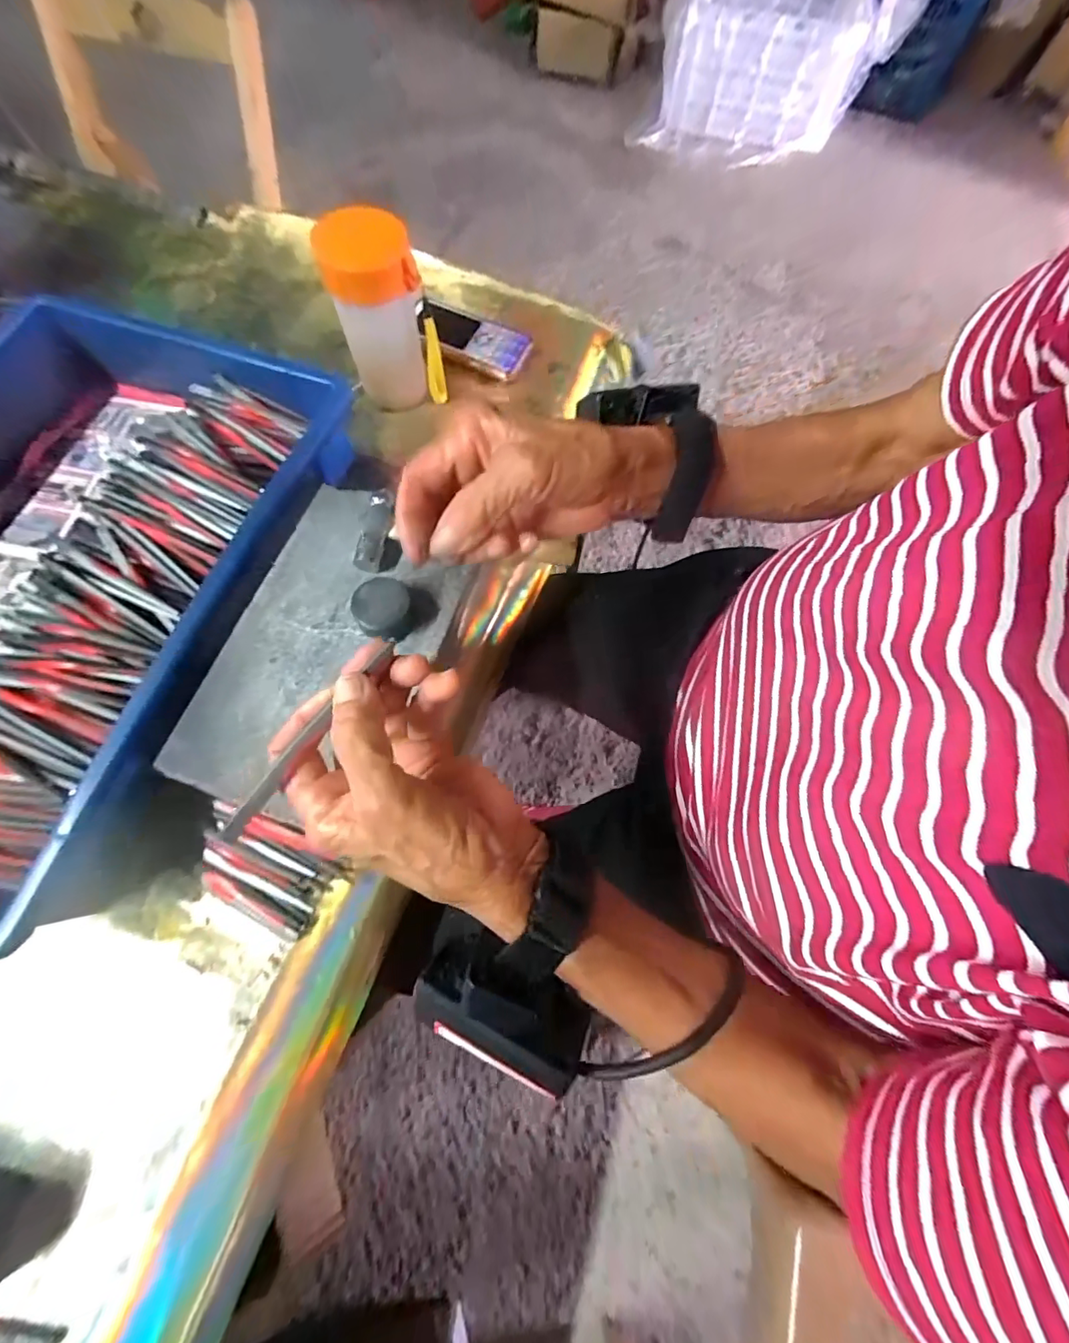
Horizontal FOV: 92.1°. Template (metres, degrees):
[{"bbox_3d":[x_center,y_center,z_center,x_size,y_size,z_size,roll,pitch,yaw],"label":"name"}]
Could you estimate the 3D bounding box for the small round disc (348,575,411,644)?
[{"bbox_3d":[-0.099,-0.041,0.339,0.037,0.026,0.037,1,70,-2],"label":"small round disc"}]

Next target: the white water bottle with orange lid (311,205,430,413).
[{"bbox_3d":[-0.127,-0.288,0.430,0.067,0.138,0.062,-15,71,-7],"label":"white water bottle with orange lid"}]

